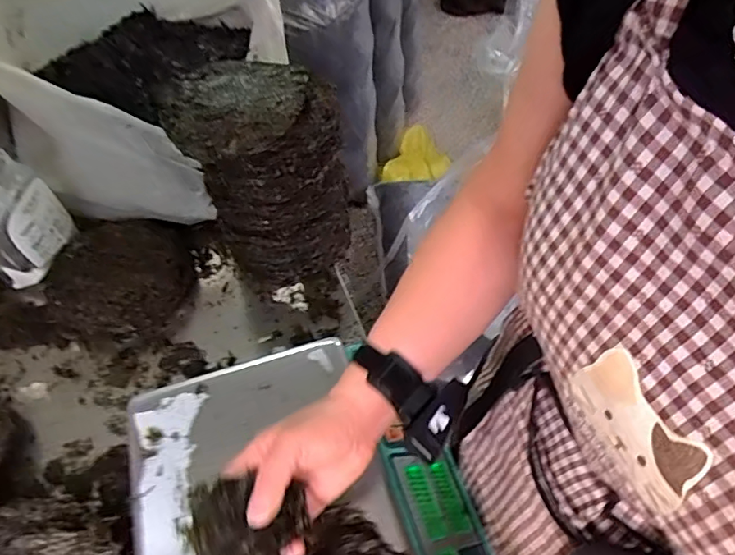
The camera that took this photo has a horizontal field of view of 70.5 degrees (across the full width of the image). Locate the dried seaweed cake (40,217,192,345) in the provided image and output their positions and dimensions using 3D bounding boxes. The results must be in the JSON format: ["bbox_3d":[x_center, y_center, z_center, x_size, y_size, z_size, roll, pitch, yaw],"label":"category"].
[{"bbox_3d":[-0.394,-0.009,0.841,0.210,0.069,0.232,-11,52,-3],"label":"dried seaweed cake"}]

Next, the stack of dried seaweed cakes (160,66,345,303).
[{"bbox_3d":[-0.153,-0.149,0.807,0.217,0.304,0.198,-24,56,-16],"label":"stack of dried seaweed cakes"}]

